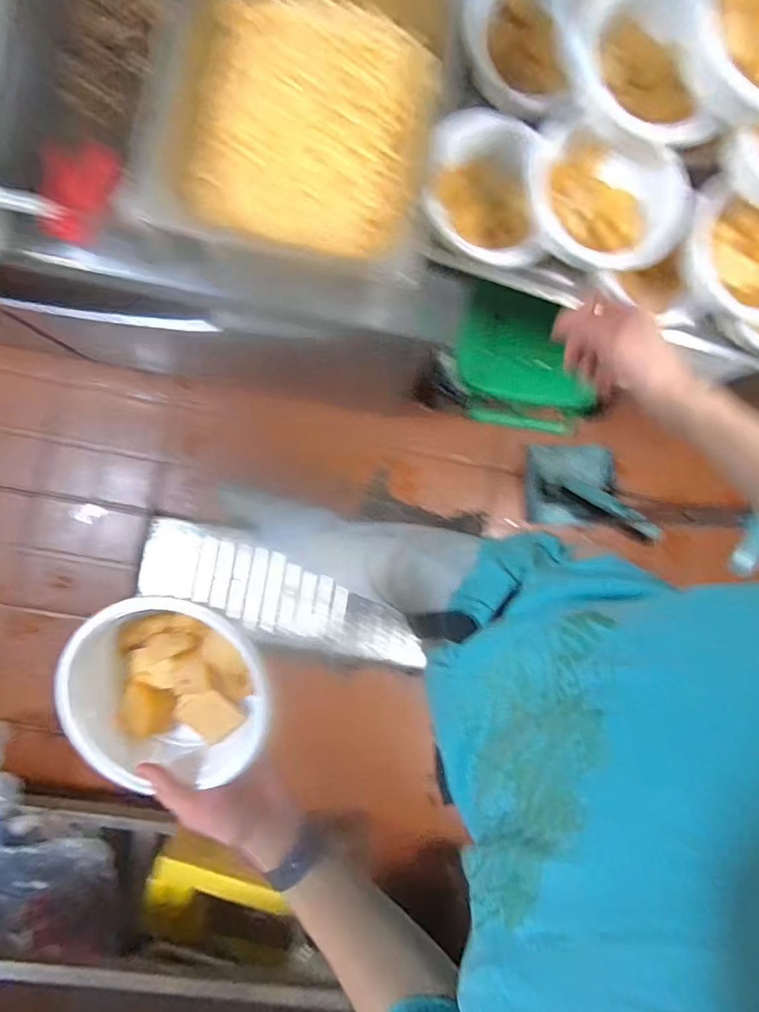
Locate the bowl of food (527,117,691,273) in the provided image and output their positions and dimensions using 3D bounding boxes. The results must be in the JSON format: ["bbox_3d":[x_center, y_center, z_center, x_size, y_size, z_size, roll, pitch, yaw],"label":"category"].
[{"bbox_3d":[0.249,-0.343,0.583,0.184,0.049,0.145,38,87,-3],"label":"bowl of food"}]

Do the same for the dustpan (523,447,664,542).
[{"bbox_3d":[0.542,-0.044,1.369,0.246,0.219,0.248,0,90,-4],"label":"dustpan"}]

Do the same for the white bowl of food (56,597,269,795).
[{"bbox_3d":[-0.178,0.155,0.442,0.160,0.055,0.154,0,90,-4],"label":"white bowl of food"}]

